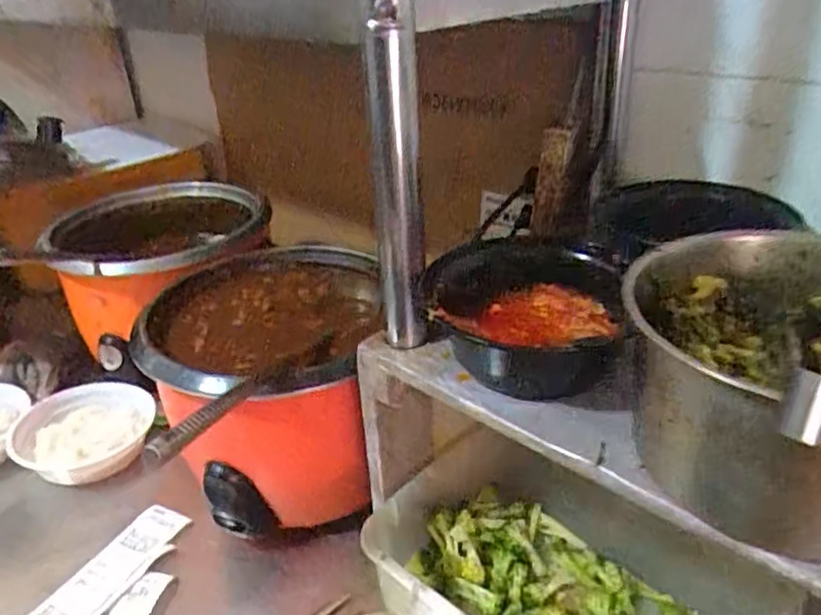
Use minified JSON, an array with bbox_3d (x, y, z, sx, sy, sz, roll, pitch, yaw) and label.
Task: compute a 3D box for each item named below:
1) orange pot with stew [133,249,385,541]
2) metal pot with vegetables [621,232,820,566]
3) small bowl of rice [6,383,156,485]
[{"bbox_3d":[-0.135,0.098,0.730,0.273,0.211,0.317,-18,31,-26],"label":"orange pot with stew"},{"bbox_3d":[0.222,0.046,0.385,0.185,0.118,0.175,-3,28,1],"label":"metal pot with vegetables"},{"bbox_3d":[-0.413,0.163,0.843,0.163,0.064,0.139,-4,28,-2],"label":"small bowl of rice"}]

